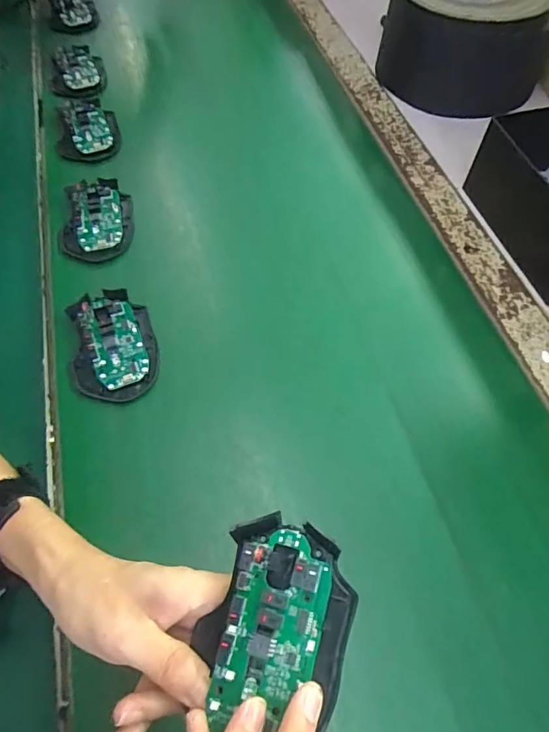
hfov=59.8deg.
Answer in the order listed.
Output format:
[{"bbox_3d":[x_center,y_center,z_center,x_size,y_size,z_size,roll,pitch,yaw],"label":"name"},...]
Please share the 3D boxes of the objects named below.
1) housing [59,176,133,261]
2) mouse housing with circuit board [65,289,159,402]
[{"bbox_3d":[-0.195,-0.162,0.525,0.073,0.015,0.113,-1,63,-7],"label":"housing"},{"bbox_3d":[-0.147,-0.018,0.437,0.074,0.020,0.117,-10,60,-8],"label":"mouse housing with circuit board"}]

